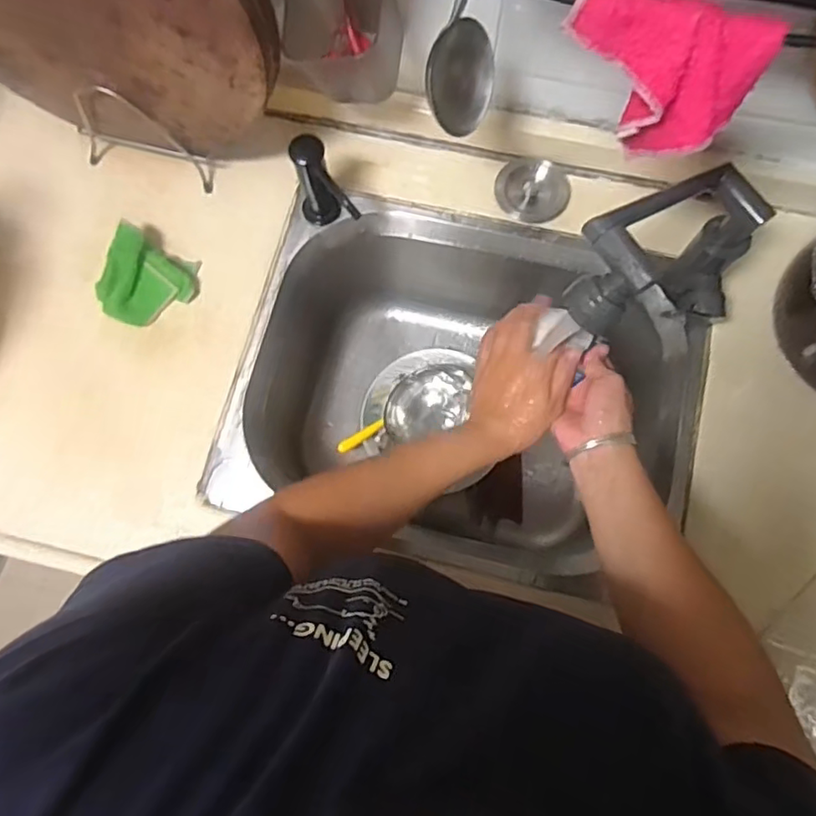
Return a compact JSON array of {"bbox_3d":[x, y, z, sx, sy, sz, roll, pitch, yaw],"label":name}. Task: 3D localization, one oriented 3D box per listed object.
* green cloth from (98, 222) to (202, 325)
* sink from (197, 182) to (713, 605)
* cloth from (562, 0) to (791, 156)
[{"bbox_3d":[-0.300,-0.145,0.693,0.095,0.044,0.099,24,77,7],"label":"green cloth"},{"bbox_3d":[0.071,-0.017,0.779,0.502,0.228,0.429,13,76,5],"label":"sink"},{"bbox_3d":[0.160,-0.212,0.396,0.122,0.083,0.042,15,76,5],"label":"cloth"}]

